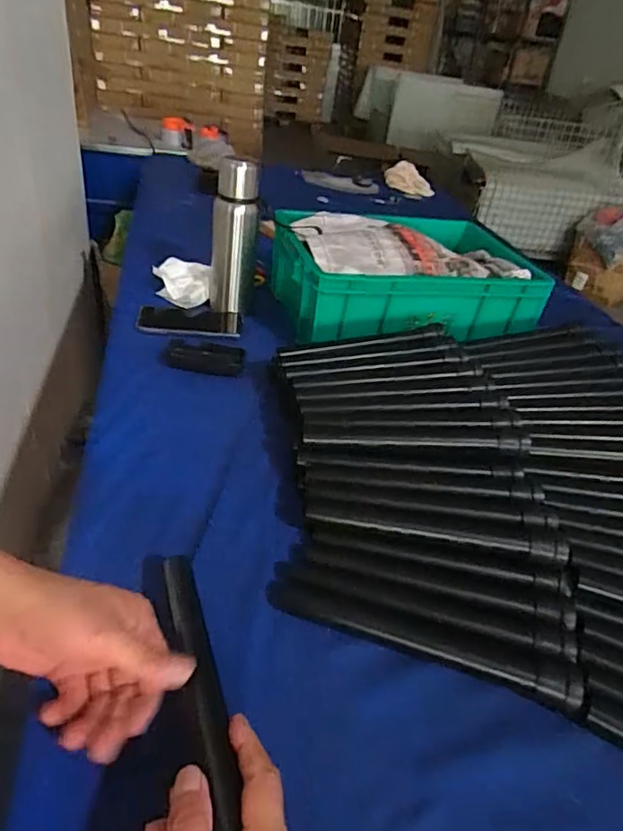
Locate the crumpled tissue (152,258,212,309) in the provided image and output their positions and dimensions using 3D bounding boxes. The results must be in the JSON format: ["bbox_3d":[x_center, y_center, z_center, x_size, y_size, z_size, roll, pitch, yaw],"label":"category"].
[{"bbox_3d":[-0.225,-0.229,0.952,0.095,0.049,0.093,2,36,-11],"label":"crumpled tissue"}]

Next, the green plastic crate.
[{"bbox_3d":[0.158,-0.247,0.924,0.420,0.131,0.329,-3,39,-8],"label":"green plastic crate"}]

